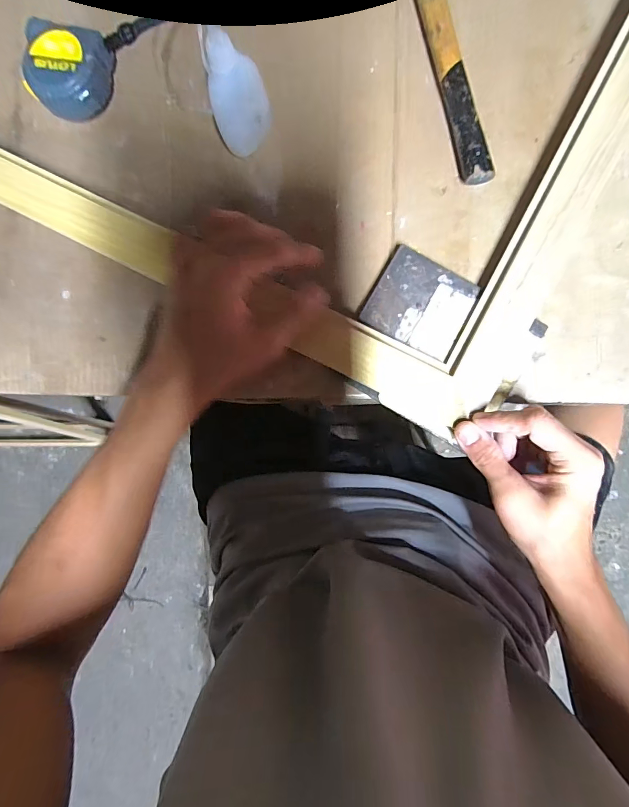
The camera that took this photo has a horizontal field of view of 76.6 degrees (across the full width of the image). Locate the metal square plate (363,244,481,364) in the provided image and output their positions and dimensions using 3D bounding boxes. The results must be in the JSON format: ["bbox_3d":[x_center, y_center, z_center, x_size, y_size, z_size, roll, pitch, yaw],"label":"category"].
[{"bbox_3d":[0.083,-0.078,0.314,0.072,0.013,0.065,29,92,3],"label":"metal square plate"}]

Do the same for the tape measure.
[{"bbox_3d":[-0.201,-0.266,0.324,0.060,0.035,0.066,0,90,4],"label":"tape measure"}]

